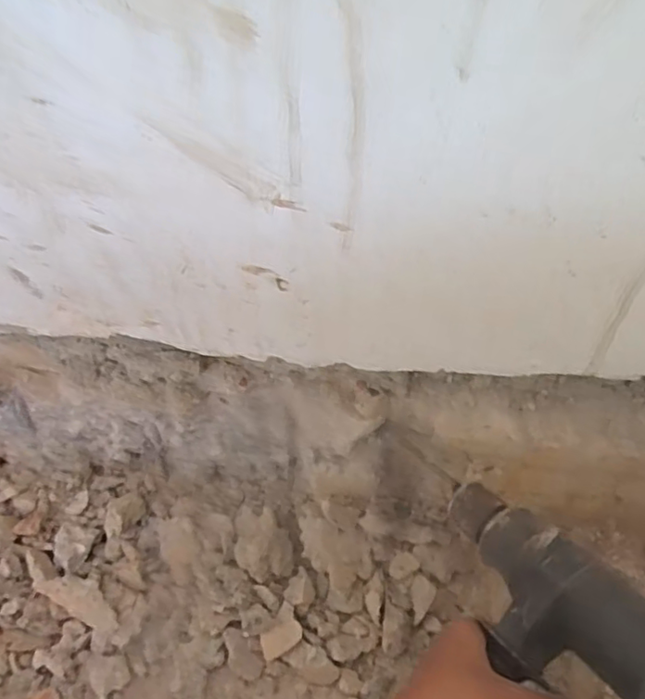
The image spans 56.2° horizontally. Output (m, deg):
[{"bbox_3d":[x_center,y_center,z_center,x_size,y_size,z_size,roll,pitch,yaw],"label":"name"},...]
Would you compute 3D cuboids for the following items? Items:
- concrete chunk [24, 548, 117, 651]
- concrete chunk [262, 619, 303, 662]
[{"bbox_3d":[-0.273,0.263,0.652,0.132,0.020,0.040,33,60,22],"label":"concrete chunk"},{"bbox_3d":[-0.043,0.307,0.639,0.045,0.012,0.025,-24,57,-17],"label":"concrete chunk"}]

